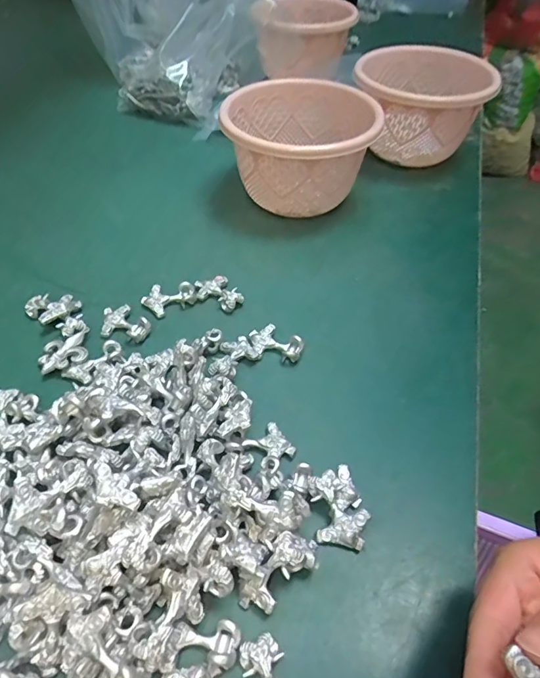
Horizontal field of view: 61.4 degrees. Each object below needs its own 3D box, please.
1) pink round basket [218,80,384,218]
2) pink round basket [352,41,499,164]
[{"bbox_3d":[0.025,-0.178,0.442,0.131,0.092,0.129,2,49,-3],"label":"pink round basket"},{"bbox_3d":[0.175,-0.271,0.540,0.144,0.094,0.153,20,51,12],"label":"pink round basket"}]

